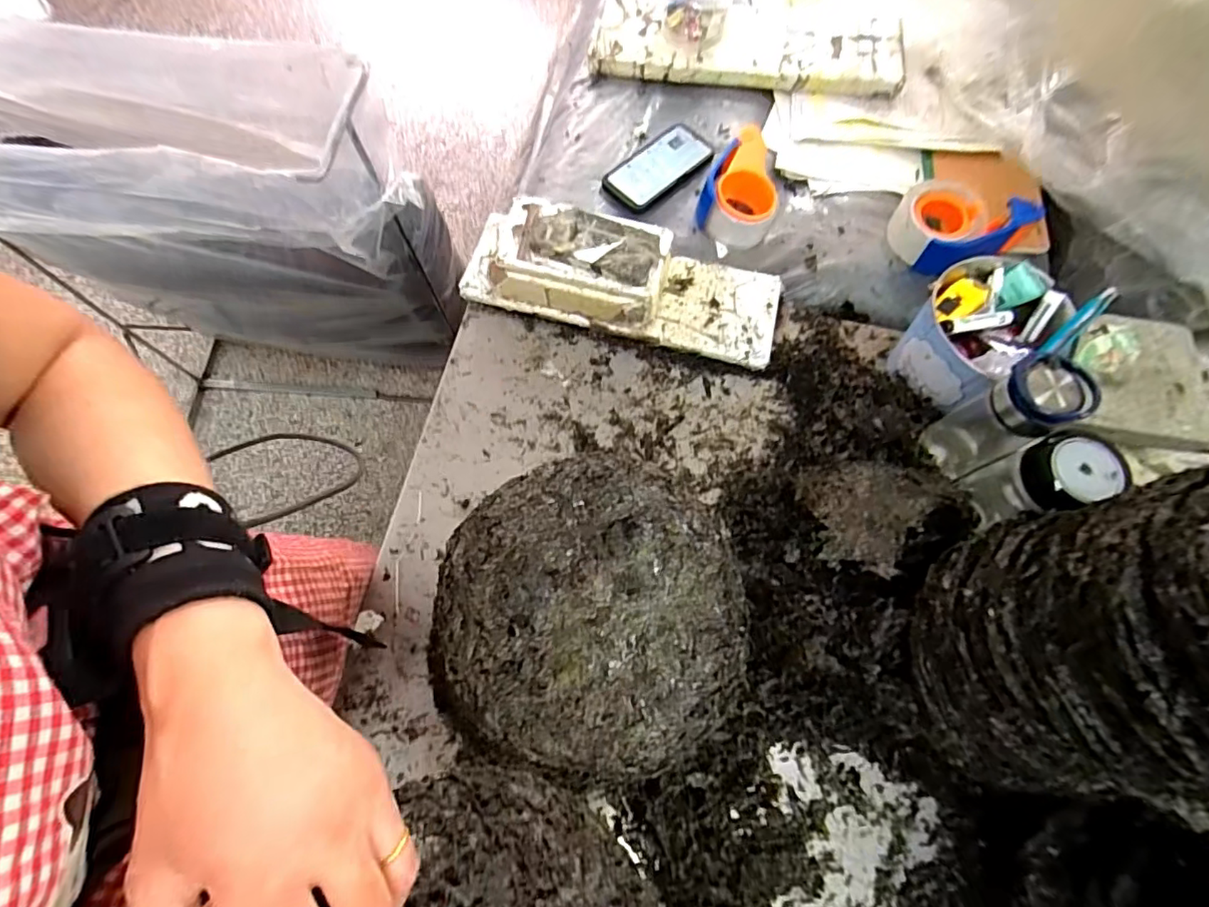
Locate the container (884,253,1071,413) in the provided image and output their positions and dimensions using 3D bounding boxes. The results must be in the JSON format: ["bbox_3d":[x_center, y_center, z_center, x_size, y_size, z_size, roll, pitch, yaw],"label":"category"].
[{"bbox_3d":[0.416,-0.138,0.640,0.155,0.088,0.129,-35,74,-13],"label":"container"}]

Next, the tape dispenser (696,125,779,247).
[{"bbox_3d":[0.188,-0.359,0.761,0.096,0.063,0.155,19,71,6],"label":"tape dispenser"}]

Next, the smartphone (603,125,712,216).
[{"bbox_3d":[0.081,-0.413,0.803,0.166,0.015,0.079,-42,76,-14],"label":"smartphone"}]

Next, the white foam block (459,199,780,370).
[{"bbox_3d":[0.025,-0.229,0.691,0.395,0.108,0.135,15,70,4],"label":"white foam block"}]

